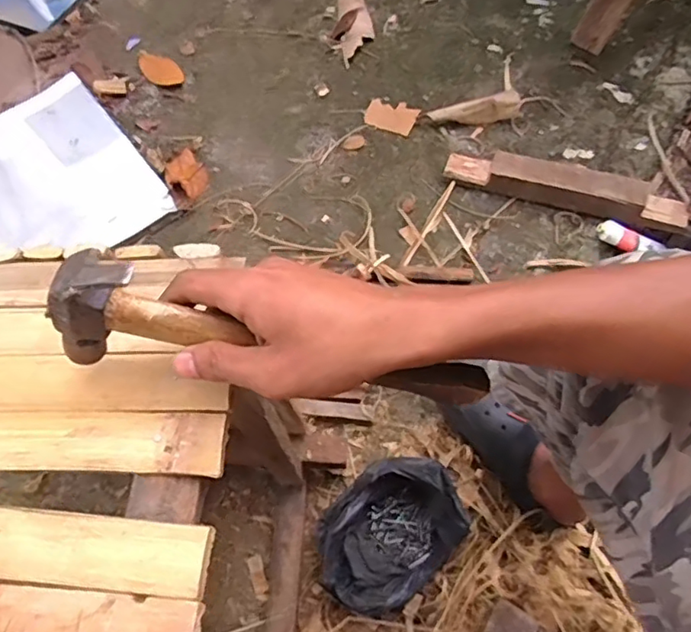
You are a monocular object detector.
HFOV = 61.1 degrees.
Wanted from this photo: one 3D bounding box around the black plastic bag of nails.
[{"bbox_3d":[0.056,0.276,0.748,0.143,0.090,0.199,41,71,19],"label":"black plastic bag of nails"}]

